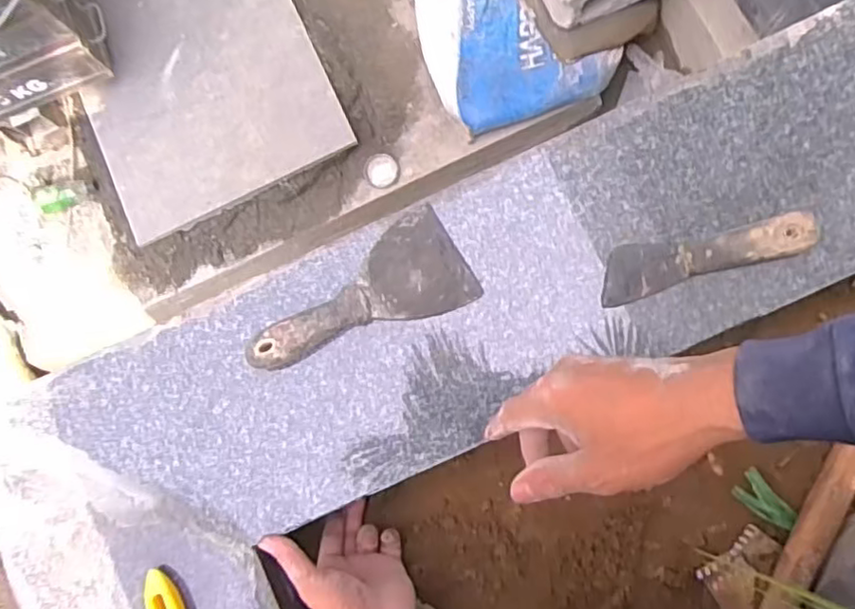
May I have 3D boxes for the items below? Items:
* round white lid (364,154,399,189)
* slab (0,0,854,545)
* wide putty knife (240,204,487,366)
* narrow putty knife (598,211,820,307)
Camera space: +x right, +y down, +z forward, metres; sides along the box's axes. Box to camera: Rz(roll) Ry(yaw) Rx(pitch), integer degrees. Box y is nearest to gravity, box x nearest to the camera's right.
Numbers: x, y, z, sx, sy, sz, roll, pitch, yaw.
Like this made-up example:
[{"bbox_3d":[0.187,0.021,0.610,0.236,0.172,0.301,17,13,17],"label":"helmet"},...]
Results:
[{"bbox_3d":[-0.115,-0.342,1.637,0.083,0.012,0.087,-1,82,6],"label":"round white lid"},{"bbox_3d":[0.239,-0.087,0.535,1.239,0.034,0.216,-23,80,2],"label":"slab"},{"bbox_3d":[-0.060,-0.001,0.541,0.193,0.027,0.089,-30,80,1],"label":"wide putty knife"},{"bbox_3d":[0.226,-0.042,0.520,0.169,0.019,0.043,-16,81,4],"label":"narrow putty knife"}]

